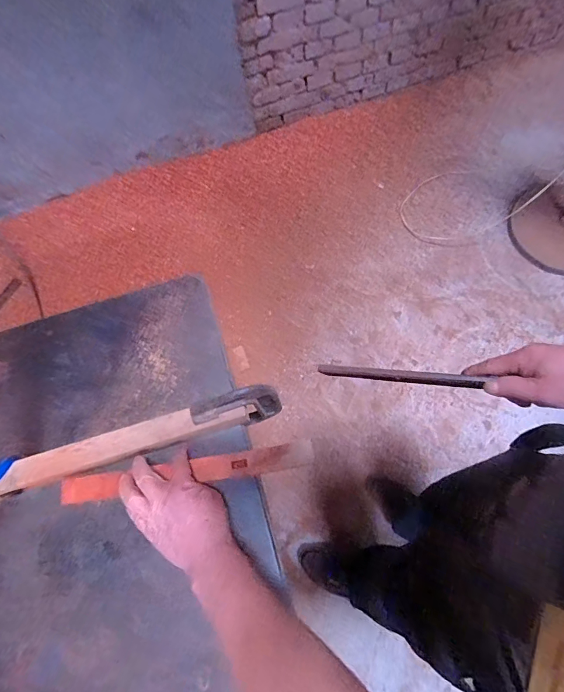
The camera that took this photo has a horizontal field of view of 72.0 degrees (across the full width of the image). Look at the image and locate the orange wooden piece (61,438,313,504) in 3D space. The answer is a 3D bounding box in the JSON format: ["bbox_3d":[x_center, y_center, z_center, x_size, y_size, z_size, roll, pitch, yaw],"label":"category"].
[{"bbox_3d":[-0.121,0.162,0.499,0.321,0.010,0.032,-8,71,-1],"label":"orange wooden piece"}]

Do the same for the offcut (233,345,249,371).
[{"bbox_3d":[-0.148,0.043,1.423,0.038,0.006,0.094,-21,70,-5],"label":"offcut"}]

